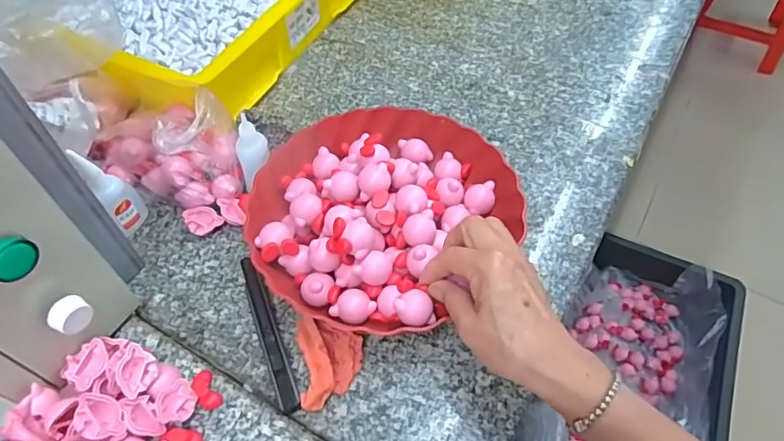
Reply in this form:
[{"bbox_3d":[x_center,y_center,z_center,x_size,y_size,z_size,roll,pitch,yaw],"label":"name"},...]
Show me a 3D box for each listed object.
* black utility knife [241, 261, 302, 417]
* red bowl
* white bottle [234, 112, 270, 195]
[{"bbox_3d":[-0.105,0.088,0.432,0.014,0.006,0.147,-18,55,-15],"label":"black utility knife"},{"bbox_3d":[-0.011,-0.014,0.477,0.218,0.060,0.227,1,52,-1],"label":"red bowl"},{"bbox_3d":[-0.134,-0.066,0.494,0.027,0.074,0.021,9,28,6],"label":"white bottle"}]

